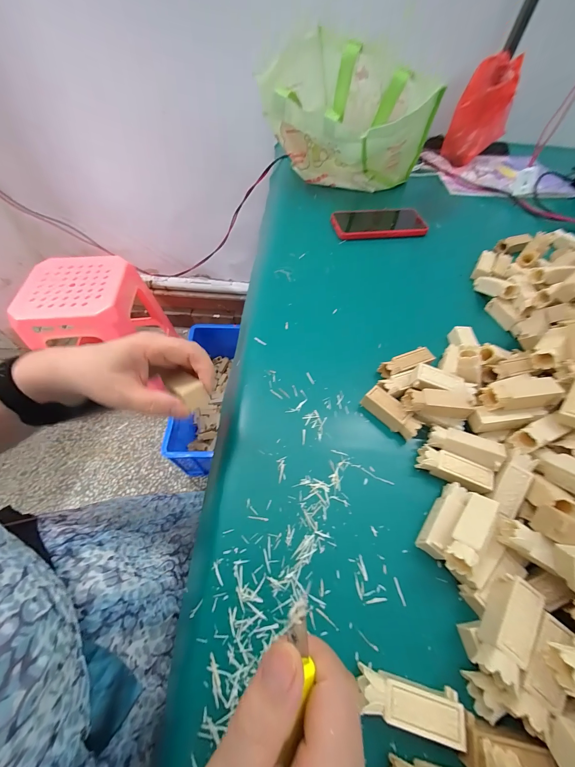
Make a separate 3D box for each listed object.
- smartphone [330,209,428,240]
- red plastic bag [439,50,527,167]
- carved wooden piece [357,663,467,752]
[{"bbox_3d":[0.166,-0.295,0.515,0.167,0.010,0.080,-8,61,-6],"label":"smartphone"},{"bbox_3d":[0.444,-0.608,0.646,0.117,0.174,0.090,23,58,13],"label":"red plastic bag"},{"bbox_3d":[0.077,0.202,0.177,0.062,0.020,0.023,10,56,5],"label":"carved wooden piece"}]

